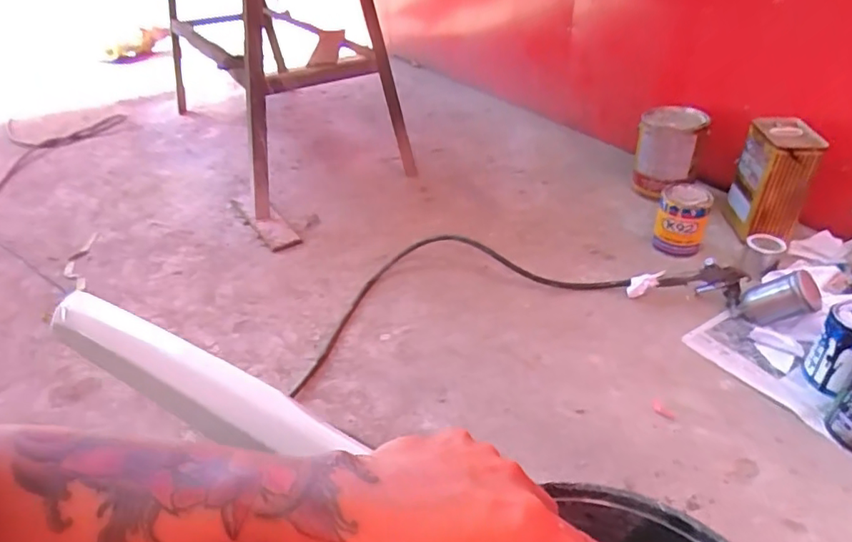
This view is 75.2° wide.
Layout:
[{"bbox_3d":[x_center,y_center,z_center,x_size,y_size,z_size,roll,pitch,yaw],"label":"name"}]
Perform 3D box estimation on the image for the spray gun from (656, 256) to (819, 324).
[{"bbox_3d":[0.604,0.035,1.074,0.095,0.110,0.260,-29,29,-31],"label":"spray gun"}]

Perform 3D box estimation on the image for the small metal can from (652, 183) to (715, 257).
[{"bbox_3d":[0.580,-0.122,1.257,0.104,0.137,0.111,13,39,22],"label":"small metal can"}]

